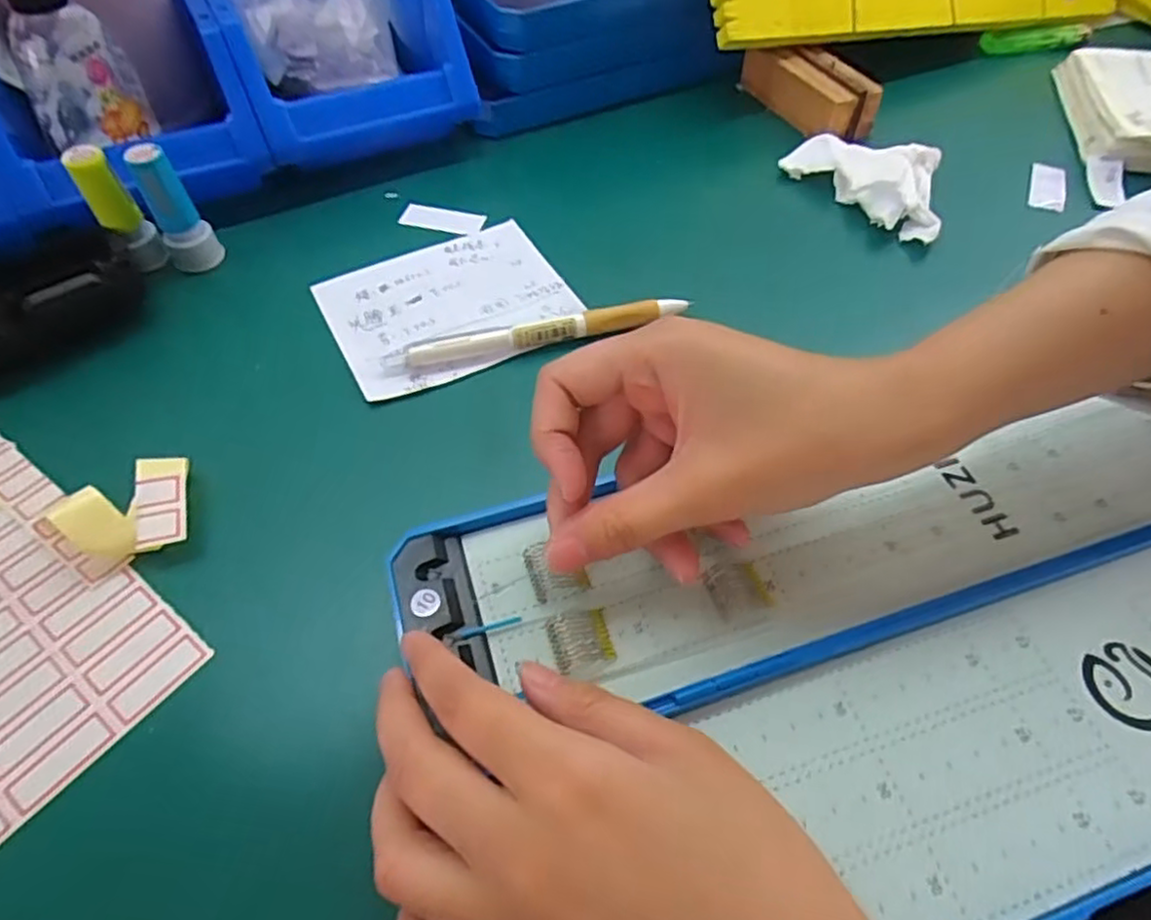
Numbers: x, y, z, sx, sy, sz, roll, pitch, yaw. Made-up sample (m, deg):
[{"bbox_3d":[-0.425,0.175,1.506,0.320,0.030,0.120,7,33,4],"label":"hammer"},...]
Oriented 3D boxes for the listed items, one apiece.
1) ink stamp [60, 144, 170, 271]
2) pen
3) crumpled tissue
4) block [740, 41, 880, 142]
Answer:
[{"bbox_3d":[-0.224,-0.120,0.337,0.021,0.064,0.019,-34,60,-22],"label":"ink stamp"},{"bbox_3d":[-0.017,-0.061,0.323,0.144,0.012,0.013,-10,54,-7],"label":"pen"},{"bbox_3d":[0.174,-0.163,0.391,0.059,0.020,0.098,-32,59,-21],"label":"crumpled tissue"},{"bbox_3d":[0.150,-0.241,0.438,0.036,0.030,0.092,-25,57,-17],"label":"block"}]

